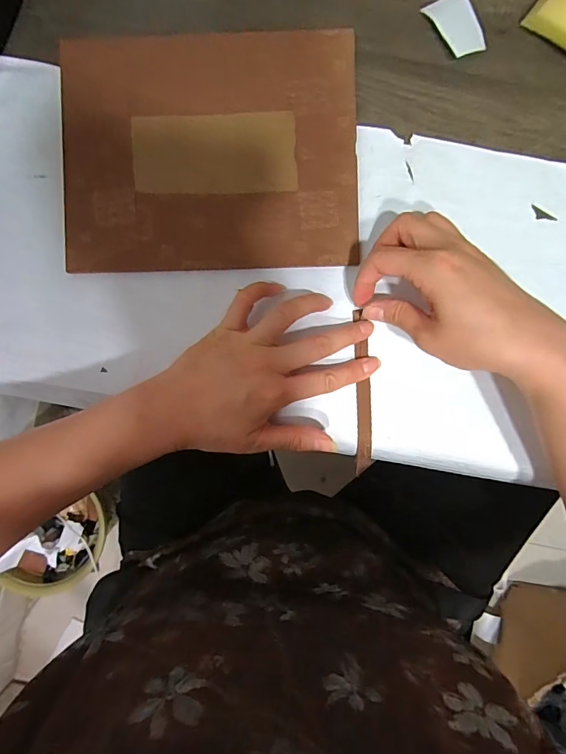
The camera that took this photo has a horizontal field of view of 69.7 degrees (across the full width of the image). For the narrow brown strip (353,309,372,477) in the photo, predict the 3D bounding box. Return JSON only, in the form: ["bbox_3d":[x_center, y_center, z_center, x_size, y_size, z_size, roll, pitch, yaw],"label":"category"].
[{"bbox_3d":[0.065,0.015,0.333,0.012,0.014,0.136,-2,96,1],"label":"narrow brown strip"}]

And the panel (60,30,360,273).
[{"bbox_3d":[-0.057,-0.181,0.326,0.229,0.010,0.184,-1,90,1],"label":"panel"}]

